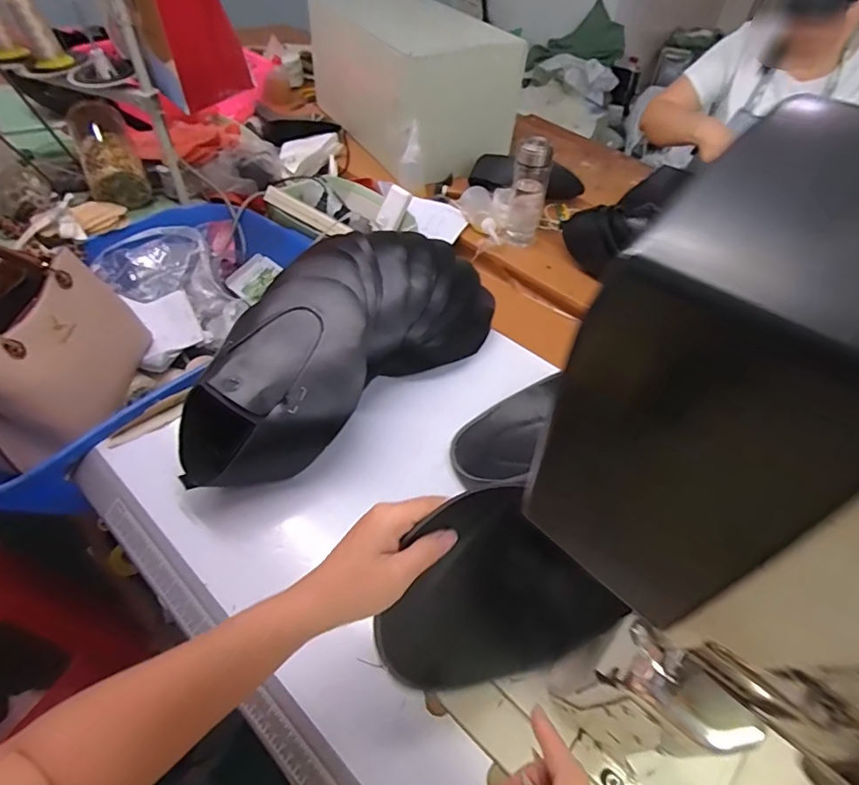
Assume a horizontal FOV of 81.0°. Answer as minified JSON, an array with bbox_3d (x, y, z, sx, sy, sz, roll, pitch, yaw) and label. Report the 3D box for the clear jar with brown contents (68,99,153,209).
[{"bbox_3d":[-0.615,-0.456,0.956,0.101,0.075,0.204,-24,90,-23],"label":"clear jar with brown contents"}]

